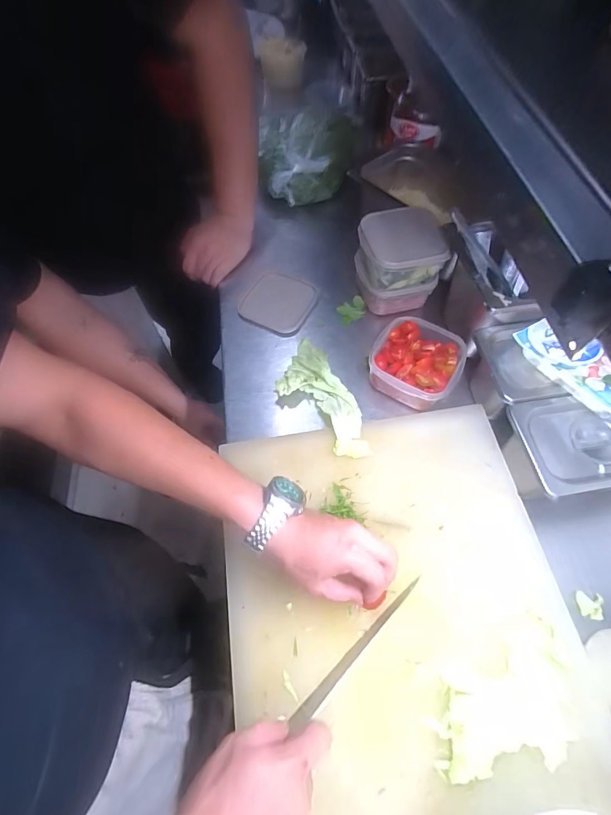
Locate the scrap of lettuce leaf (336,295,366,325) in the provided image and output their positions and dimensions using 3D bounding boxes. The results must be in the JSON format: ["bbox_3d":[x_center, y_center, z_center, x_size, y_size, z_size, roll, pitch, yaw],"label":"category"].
[{"bbox_3d":[0.077,-0.158,0.633,0.045,0.014,0.034,-23,65,-12],"label":"scrap of lettuce leaf"}]

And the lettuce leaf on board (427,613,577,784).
[{"bbox_3d":[0.188,0.281,0.363,0.153,0.012,0.093,-22,65,-12],"label":"lettuce leaf on board"}]

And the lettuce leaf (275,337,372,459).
[{"bbox_3d":[0.018,-0.010,0.539,0.082,0.028,0.201,-25,65,-13],"label":"lettuce leaf"}]

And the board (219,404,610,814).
[{"bbox_3d":[0.103,0.255,0.380,0.341,0.028,0.526,-8,62,-5],"label":"board"}]

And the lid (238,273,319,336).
[{"bbox_3d":[-0.046,-0.177,0.650,0.121,0.011,0.117,27,65,13],"label":"lid"}]

